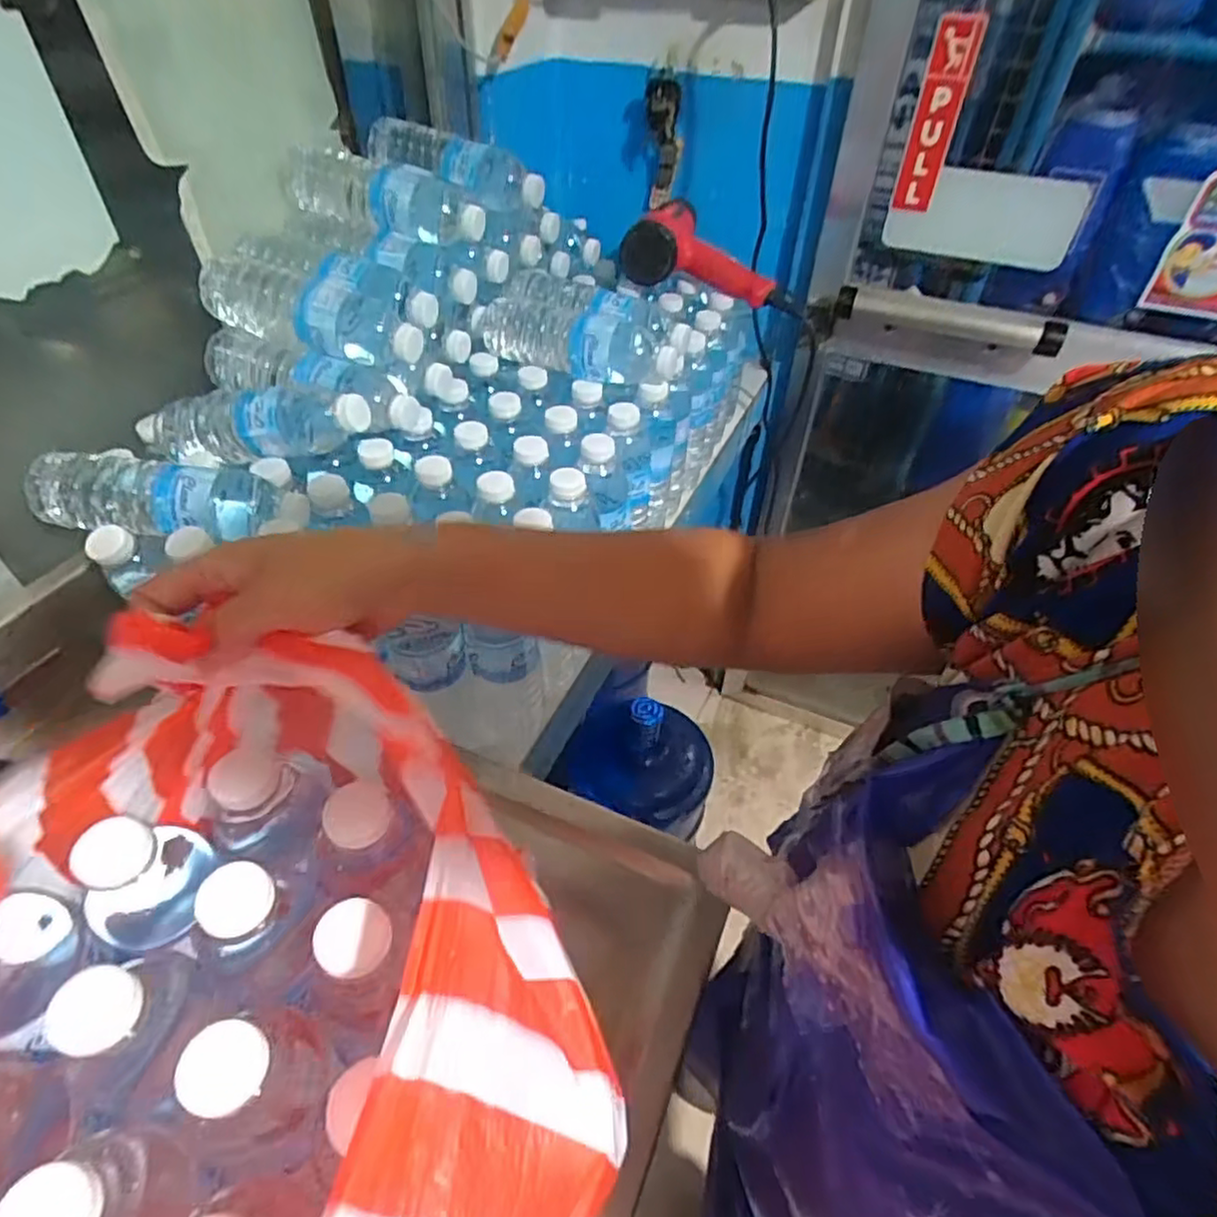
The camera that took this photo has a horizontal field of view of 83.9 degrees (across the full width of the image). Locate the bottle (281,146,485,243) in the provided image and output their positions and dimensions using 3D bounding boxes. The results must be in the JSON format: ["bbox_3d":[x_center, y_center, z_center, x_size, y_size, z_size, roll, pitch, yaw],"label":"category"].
[{"bbox_3d":[-0.226,-0.407,0.675,0.196,0.060,0.075,25,50,21],"label":"bottle"}]

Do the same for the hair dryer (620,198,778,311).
[{"bbox_3d":[0.109,-0.453,0.850,0.186,0.079,0.162,2,46,0],"label":"hair dryer"}]

